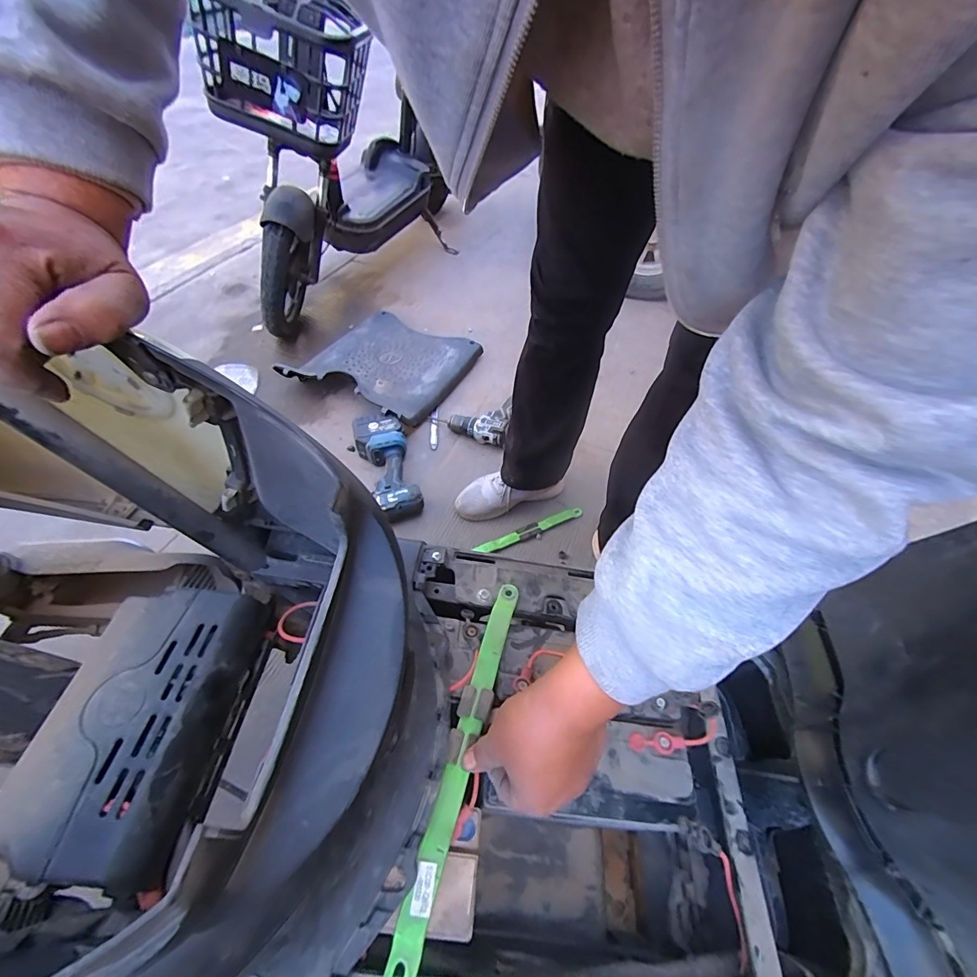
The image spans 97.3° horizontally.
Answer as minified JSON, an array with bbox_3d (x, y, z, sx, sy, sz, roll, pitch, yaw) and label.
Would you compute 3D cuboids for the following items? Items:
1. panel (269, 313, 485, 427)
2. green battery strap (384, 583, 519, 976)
[{"bbox_3d":[-0.276,-0.352,1.195,0.401,0.072,0.417,23,54,15],"label":"panel"},{"bbox_3d":[-0.020,0.208,0.355,0.024,0.012,0.285,14,52,9],"label":"green battery strap"}]

